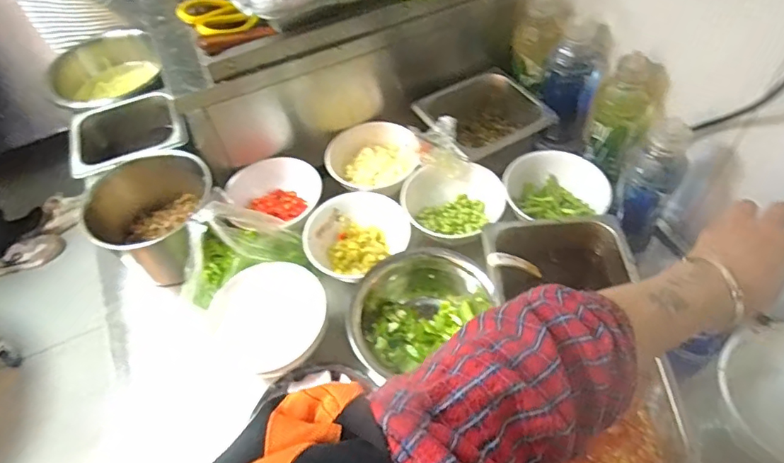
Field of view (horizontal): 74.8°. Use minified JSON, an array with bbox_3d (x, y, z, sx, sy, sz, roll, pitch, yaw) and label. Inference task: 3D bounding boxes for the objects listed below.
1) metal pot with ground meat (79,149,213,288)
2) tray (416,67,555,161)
[{"bbox_3d":[-0.351,-0.027,0.780,0.149,0.114,0.180,29,61,25],"label":"metal pot with ground meat"},{"bbox_3d":[0.146,-0.170,0.825,0.172,0.078,0.158,-28,55,-15],"label":"tray"}]

